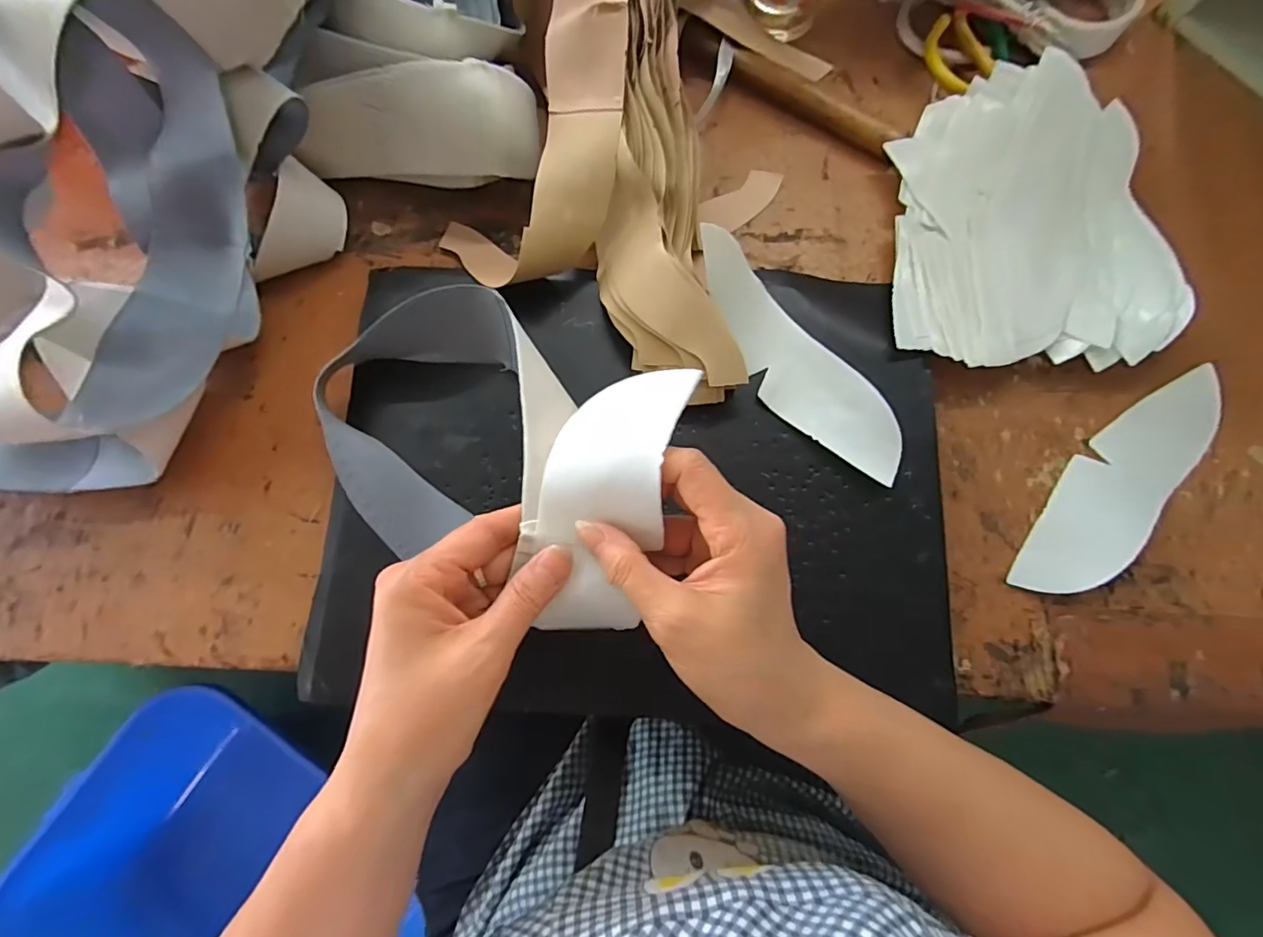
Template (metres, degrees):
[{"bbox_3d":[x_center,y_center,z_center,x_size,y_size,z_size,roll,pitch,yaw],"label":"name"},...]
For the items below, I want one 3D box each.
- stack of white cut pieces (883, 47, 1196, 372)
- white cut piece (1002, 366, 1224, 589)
[{"bbox_3d":[0.304,-0.193,0.407,0.199,0.026,0.246,5,77,2],"label":"stack of white cut pieces"},{"bbox_3d":[0.351,0.010,0.378,0.061,0.010,0.213,41,79,19],"label":"white cut piece"}]

